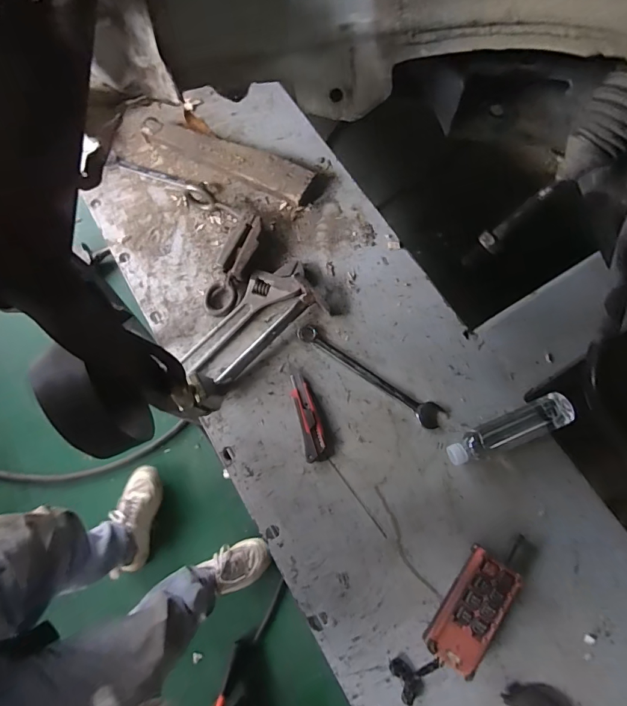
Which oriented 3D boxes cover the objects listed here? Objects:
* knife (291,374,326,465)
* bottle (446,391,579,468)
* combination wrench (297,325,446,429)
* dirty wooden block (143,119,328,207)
[{"bbox_3d":[-0.011,0.107,0.696,0.036,0.019,0.150,-14,75,-3],"label":"knife"},{"bbox_3d":[0.323,0.131,0.671,0.214,0.048,0.054,-22,75,-5],"label":"bottle"},{"bbox_3d":[0.095,0.040,0.720,0.293,0.010,0.043,32,77,9],"label":"combination wrench"},{"bbox_3d":[-0.172,-0.393,0.834,0.399,0.036,0.099,18,76,6],"label":"dirty wooden block"}]

